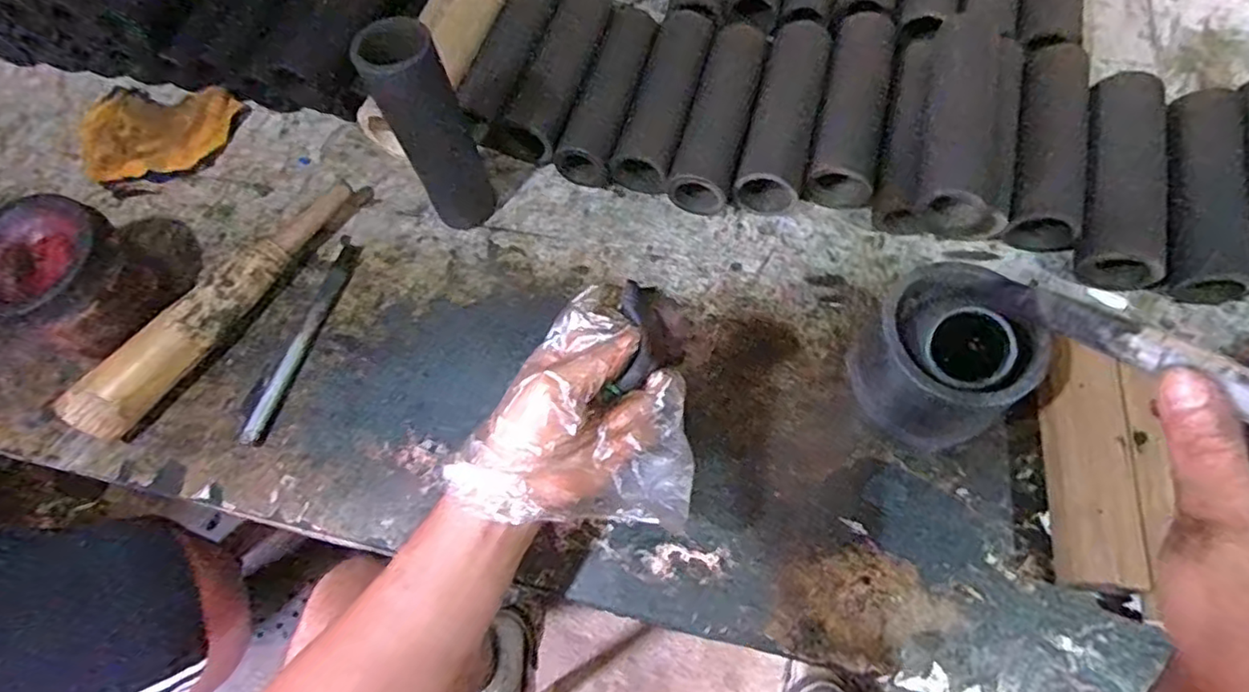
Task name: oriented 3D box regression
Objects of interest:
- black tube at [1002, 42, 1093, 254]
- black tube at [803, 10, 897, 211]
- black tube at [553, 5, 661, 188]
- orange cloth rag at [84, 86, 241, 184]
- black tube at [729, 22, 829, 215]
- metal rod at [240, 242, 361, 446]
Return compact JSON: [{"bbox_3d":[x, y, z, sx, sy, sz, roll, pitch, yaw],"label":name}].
[{"bbox_3d":[0.355,-0.168,0.539,0.057,0.053,0.187,12,67,9],"label":"black tube"},{"bbox_3d":[0.207,-0.213,0.576,0.059,0.044,0.195,13,67,10],"label":"black tube"},{"bbox_3d":[-0.014,-0.237,0.610,0.052,0.053,0.181,13,67,9],"label":"black tube"},{"bbox_3d":[-0.473,-0.213,0.649,0.161,0.029,0.112,-4,65,2],"label":"orange cloth rag"},{"bbox_3d":[0.148,-0.209,0.583,0.053,0.048,0.191,15,67,10],"label":"black tube"},{"bbox_3d":[-0.271,-0.007,0.541,0.018,0.014,0.192,12,67,9],"label":"metal rod"}]

